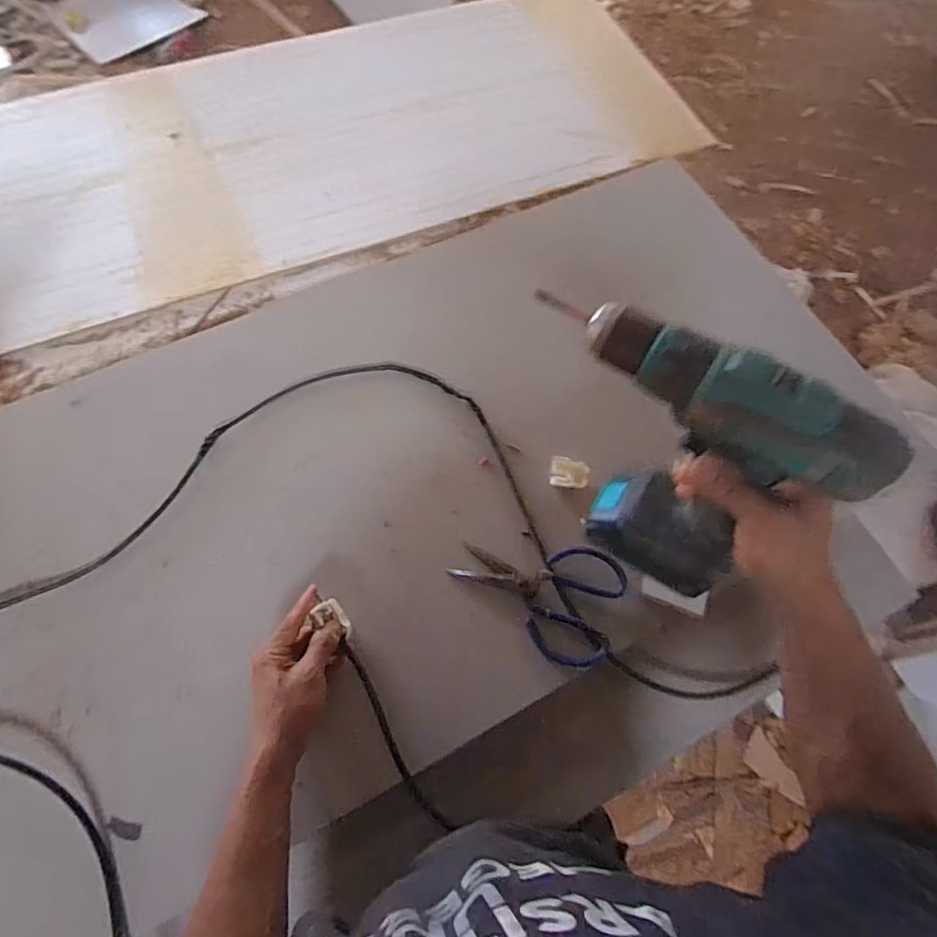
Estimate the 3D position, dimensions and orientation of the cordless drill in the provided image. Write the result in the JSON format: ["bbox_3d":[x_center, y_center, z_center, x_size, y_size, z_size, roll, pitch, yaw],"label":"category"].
[{"bbox_3d":[0.132,-0.007,0.393,0.205,0.212,0.068,36,70,12],"label":"cordless drill"}]

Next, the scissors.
[{"bbox_3d":[0.075,0.136,0.611,0.183,0.014,0.125,18,78,10],"label":"scissors"}]

